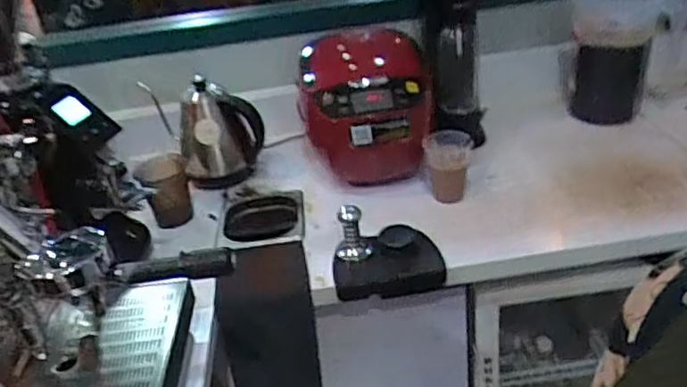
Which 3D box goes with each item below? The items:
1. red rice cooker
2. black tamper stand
[{"bbox_3d":[0.043,-0.173,1.193,0.247,0.209,0.345,-7,30,-2],"label":"red rice cooker"},{"bbox_3d":[0.069,0.113,0.978,0.173,0.072,0.099,-9,30,-4],"label":"black tamper stand"}]

